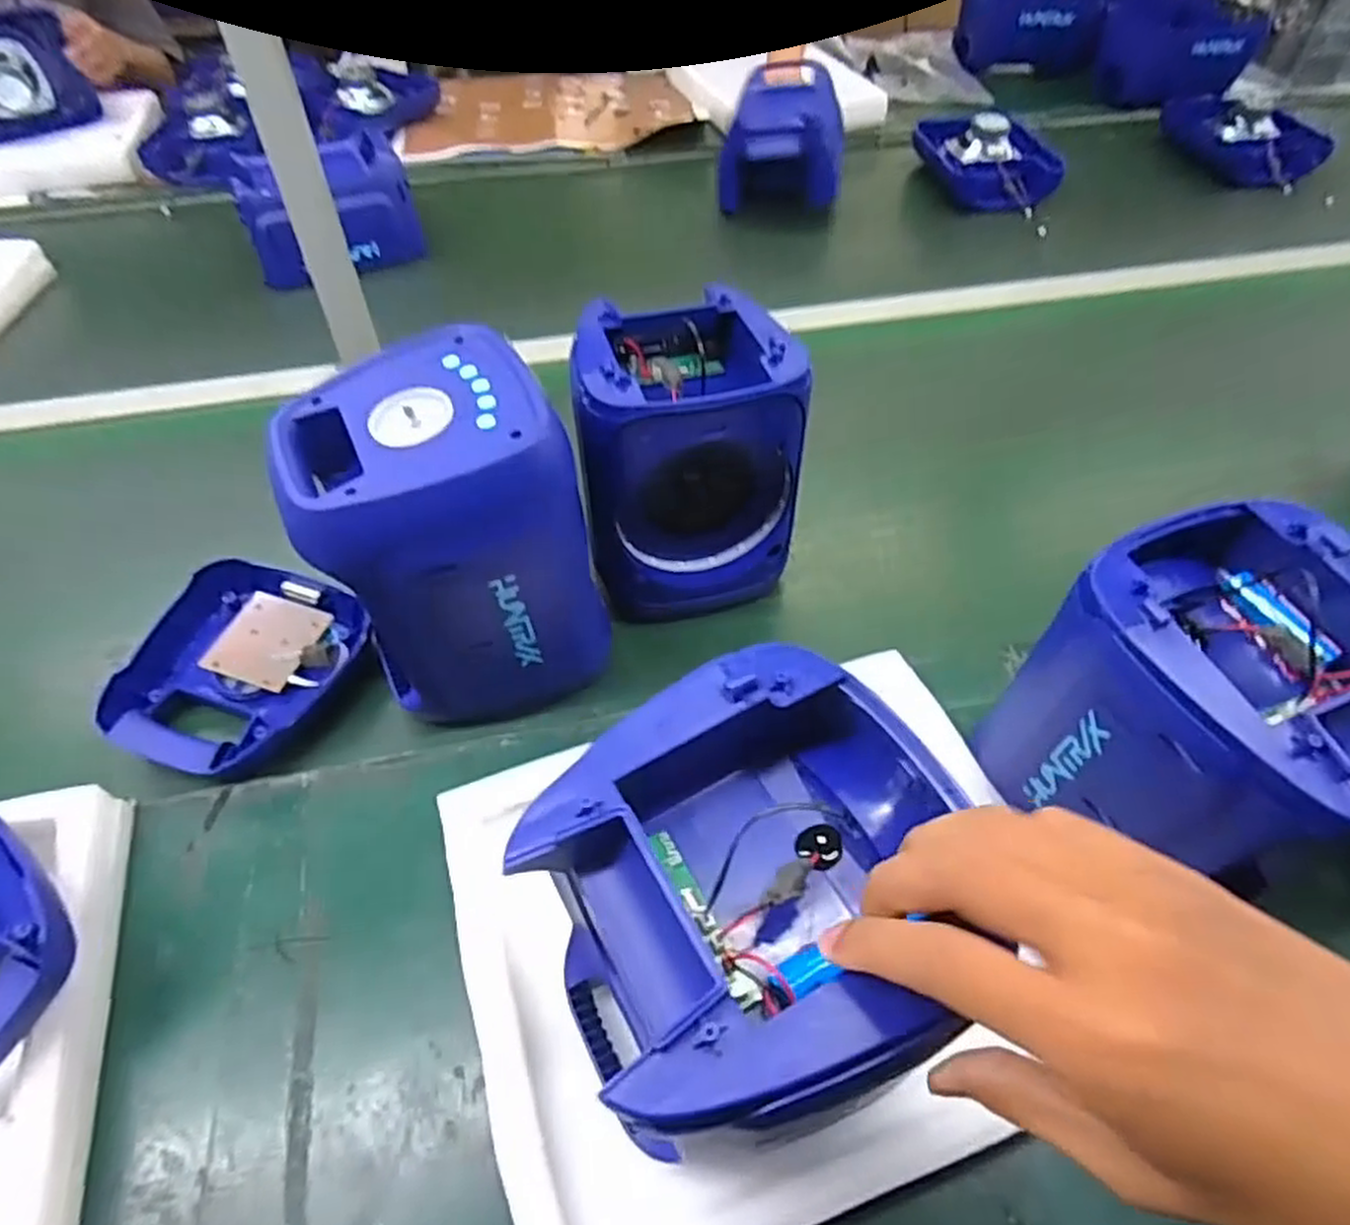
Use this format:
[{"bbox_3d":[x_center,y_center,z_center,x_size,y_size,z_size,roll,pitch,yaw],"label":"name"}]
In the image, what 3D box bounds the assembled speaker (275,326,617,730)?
[{"bbox_3d":[-0.158,-0.041,0.557,0.161,0.238,0.148,-25,51,-20],"label":"assembled speaker"}]

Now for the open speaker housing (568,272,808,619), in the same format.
[{"bbox_3d":[0.007,-0.126,0.652,0.162,0.215,0.140,-9,48,-7],"label":"open speaker housing"}]

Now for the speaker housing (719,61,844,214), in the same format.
[{"bbox_3d":[0.170,-0.742,1.198,0.176,0.125,0.235,5,47,7],"label":"speaker housing"}]

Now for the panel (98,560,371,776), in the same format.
[{"bbox_3d":[-0.342,0.041,0.619,0.162,0.031,0.185,18,52,14],"label":"panel"}]

